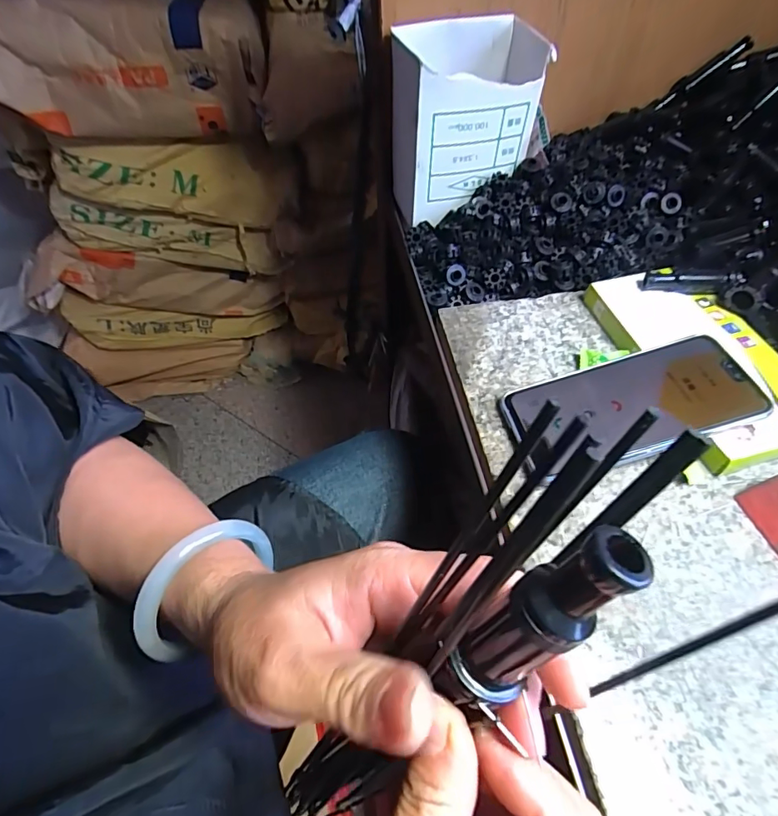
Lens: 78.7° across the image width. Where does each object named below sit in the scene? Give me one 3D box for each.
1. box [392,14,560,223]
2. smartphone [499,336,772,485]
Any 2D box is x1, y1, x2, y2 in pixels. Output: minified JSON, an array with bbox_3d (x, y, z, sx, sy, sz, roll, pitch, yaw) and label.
[{"bbox_3d":[0.068,-0.271,0.449,0.118,0.129,0.081,-14,55,-8],"label":"box"},{"bbox_3d":[0.162,-0.004,0.321,0.159,0.008,0.075,-18,57,-1],"label":"smartphone"}]

